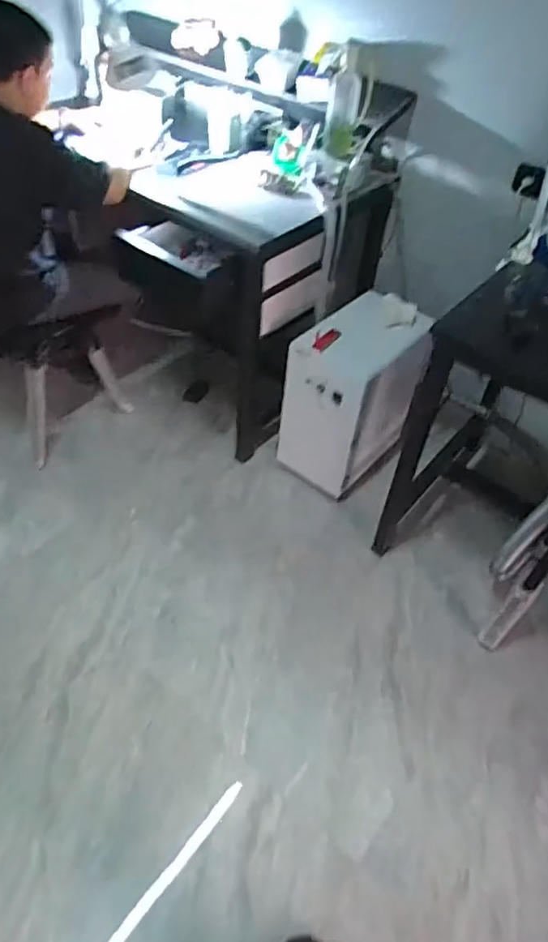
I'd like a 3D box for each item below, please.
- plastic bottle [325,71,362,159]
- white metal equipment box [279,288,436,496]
[{"bbox_3d":[0.189,-0.970,1.629,0.087,0.197,0.090,10,47,3],"label":"plastic bottle"},{"bbox_3d":[0.255,-0.236,1.908,0.304,0.525,0.399,32,52,22],"label":"white metal equipment box"}]

